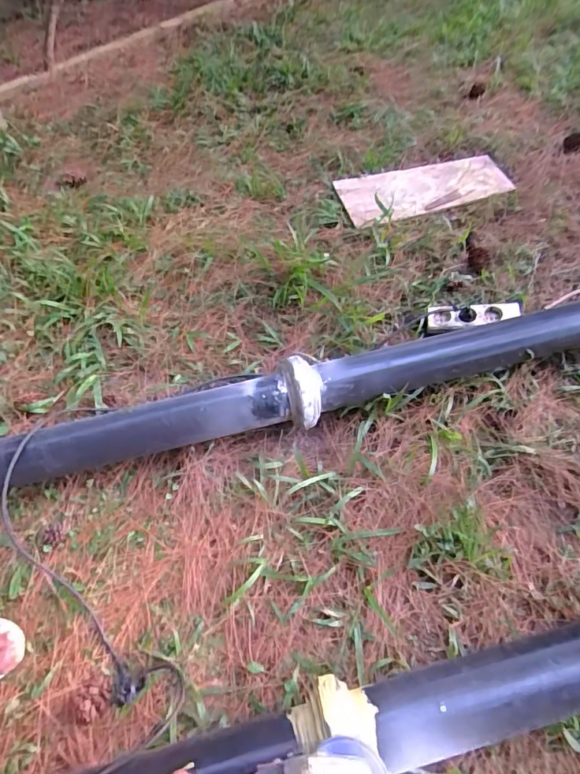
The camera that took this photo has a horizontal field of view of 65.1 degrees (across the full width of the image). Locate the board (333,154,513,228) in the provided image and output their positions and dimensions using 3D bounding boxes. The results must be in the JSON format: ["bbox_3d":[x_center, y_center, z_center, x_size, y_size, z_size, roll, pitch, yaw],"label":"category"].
[{"bbox_3d":[0.379,-0.562,1.277,0.468,0.023,0.235,-12,57,-6],"label":"board"}]

